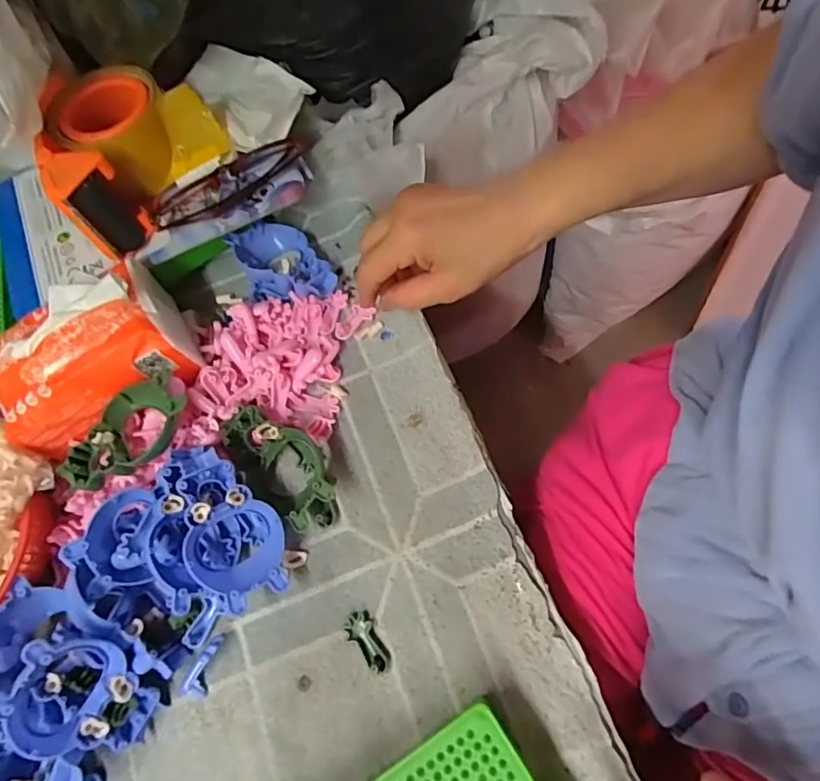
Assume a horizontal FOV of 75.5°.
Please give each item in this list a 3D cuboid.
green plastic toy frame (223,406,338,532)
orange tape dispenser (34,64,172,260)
[{"bbox_3d":[-0.088,0.050,0.374,0.046,0.030,0.101,-43,68,-9],"label":"green plastic toy frame"},{"bbox_3d":[-0.226,-0.188,0.413,0.090,0.075,0.143,-27,66,-3],"label":"orange tape dispenser"}]

